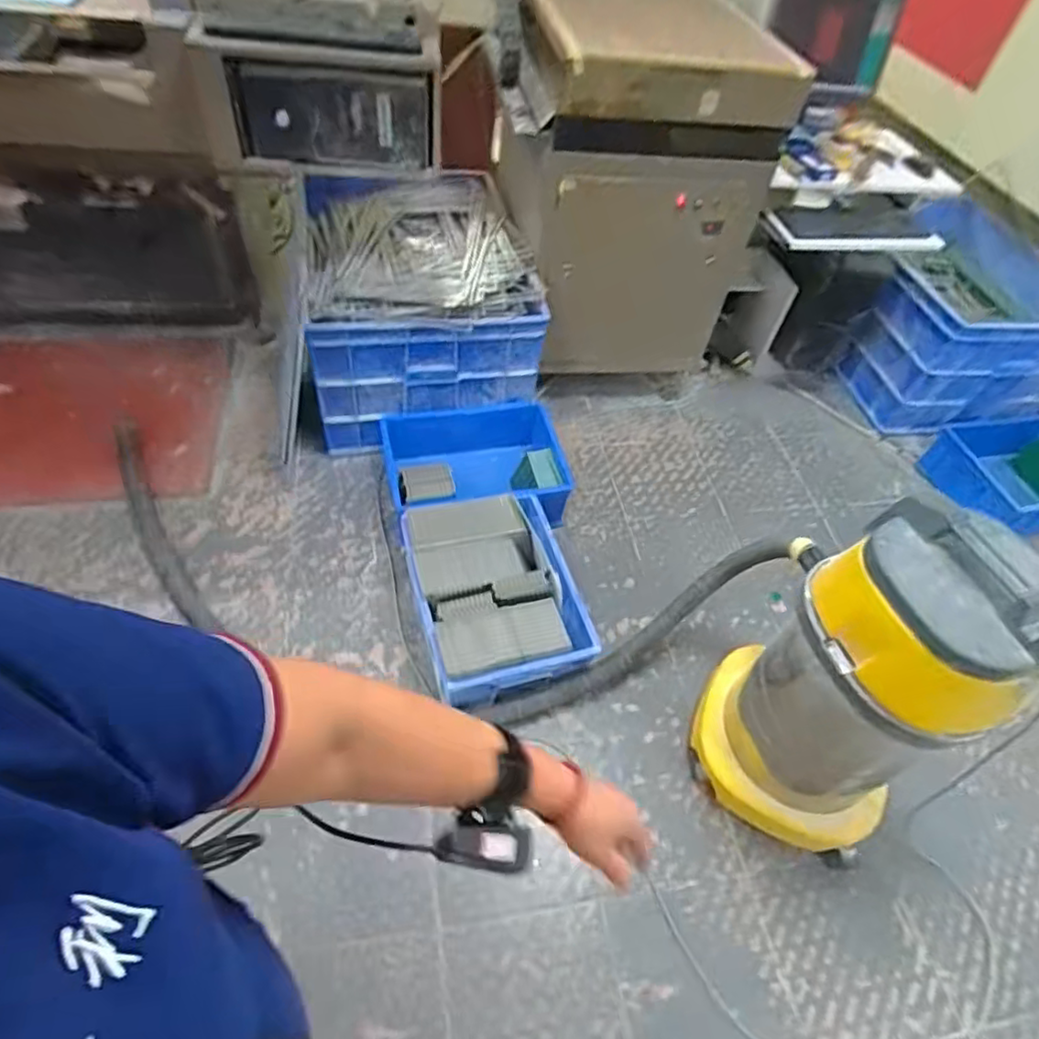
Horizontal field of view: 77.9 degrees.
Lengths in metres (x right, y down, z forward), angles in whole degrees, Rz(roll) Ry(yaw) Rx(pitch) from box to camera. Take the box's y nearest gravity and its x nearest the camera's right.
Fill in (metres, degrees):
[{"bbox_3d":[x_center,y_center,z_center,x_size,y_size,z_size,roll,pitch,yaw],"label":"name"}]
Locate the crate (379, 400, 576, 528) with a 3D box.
[{"bbox_3d":[-0.108,-0.129,1.765,0.478,0.234,0.362,-7,51,-10],"label":"crate"}]

